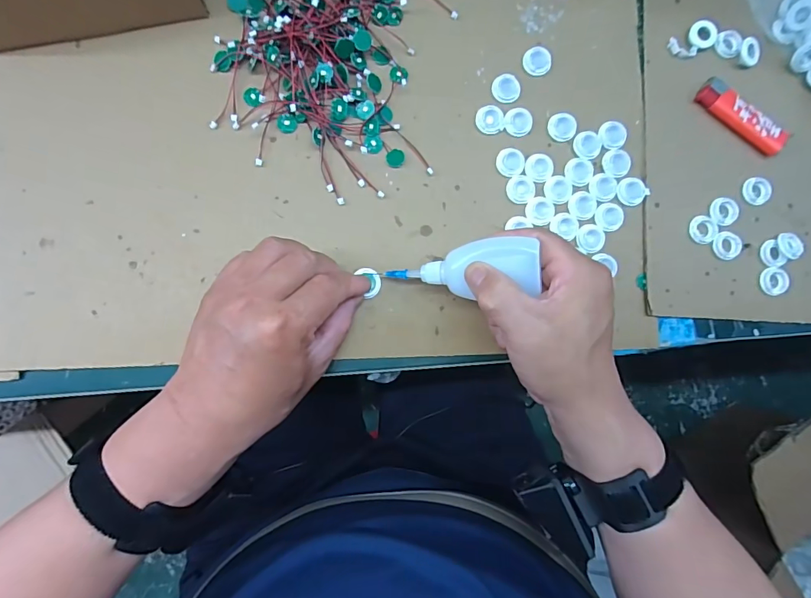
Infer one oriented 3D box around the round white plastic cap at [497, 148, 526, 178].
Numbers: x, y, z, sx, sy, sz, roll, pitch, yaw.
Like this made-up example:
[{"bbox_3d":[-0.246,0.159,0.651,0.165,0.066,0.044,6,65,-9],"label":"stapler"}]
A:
[{"bbox_3d":[0.085,-0.110,0.347,0.023,0.005,0.021,0,87,-5],"label":"round white plastic cap"}]

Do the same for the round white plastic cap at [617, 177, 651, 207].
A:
[{"bbox_3d":[0.185,-0.088,0.348,0.024,0.004,0.022,0,87,-5],"label":"round white plastic cap"}]

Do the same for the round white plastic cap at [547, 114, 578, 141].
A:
[{"bbox_3d":[0.128,-0.140,0.351,0.020,0.006,0.022,0,87,-5],"label":"round white plastic cap"}]

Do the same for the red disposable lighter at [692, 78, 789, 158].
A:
[{"bbox_3d":[0.278,-0.150,0.357,0.080,0.010,0.025,42,84,-1],"label":"red disposable lighter"}]

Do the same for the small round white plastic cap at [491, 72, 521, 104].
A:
[{"bbox_3d":[0.082,-0.172,0.351,0.023,0.004,0.023,0,87,-5],"label":"small round white plastic cap"}]

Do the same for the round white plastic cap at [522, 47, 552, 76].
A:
[{"bbox_3d":[0.108,-0.195,0.353,0.022,0.005,0.022,0,87,-5],"label":"round white plastic cap"}]

